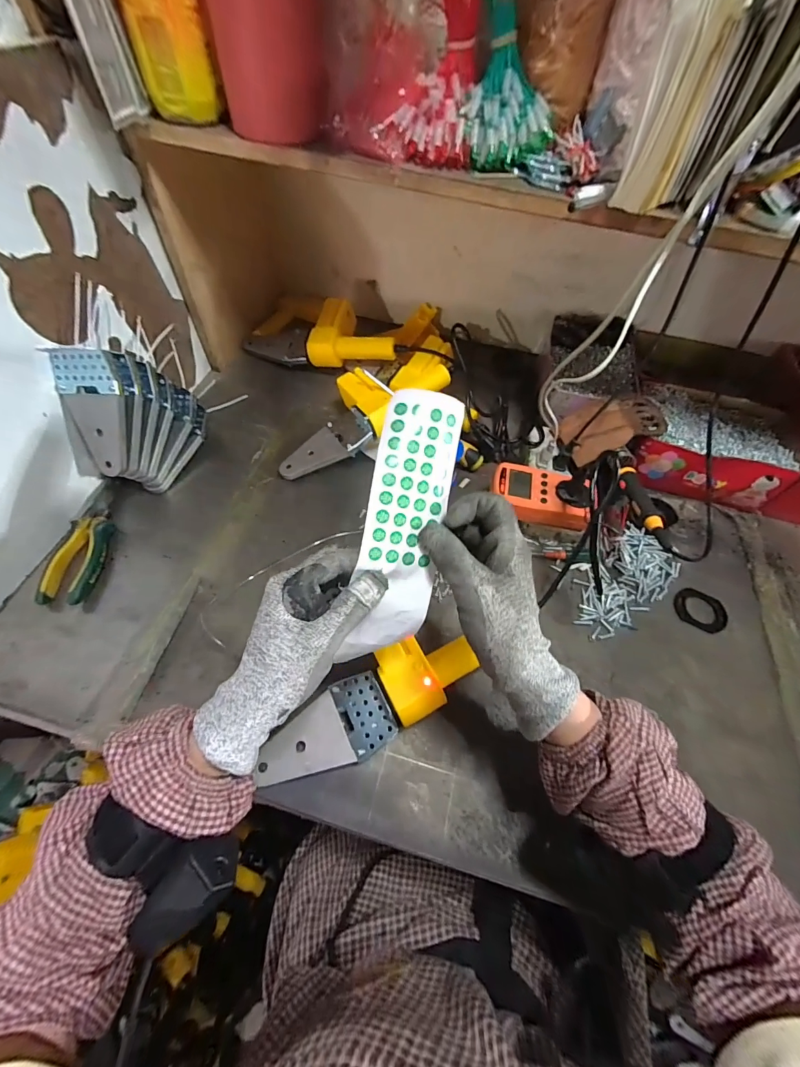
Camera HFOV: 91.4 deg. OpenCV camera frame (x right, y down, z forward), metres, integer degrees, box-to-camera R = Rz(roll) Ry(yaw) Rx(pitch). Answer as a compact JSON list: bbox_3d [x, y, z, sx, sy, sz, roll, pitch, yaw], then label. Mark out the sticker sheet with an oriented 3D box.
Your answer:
[{"bbox_3d":[0.003,-0.003,0.282,0.054,0.030,0.198,11,95,3],"label":"sticker sheet"}]

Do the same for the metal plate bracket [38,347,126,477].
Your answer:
[{"bbox_3d":[-0.342,-0.132,0.441,0.069,0.139,0.024,5,19,5],"label":"metal plate bracket"}]

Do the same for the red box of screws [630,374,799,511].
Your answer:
[{"bbox_3d":[0.447,-0.128,0.580,0.218,0.078,0.162,22,59,9],"label":"red box of screws"}]

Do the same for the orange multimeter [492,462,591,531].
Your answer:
[{"bbox_3d":[0.177,-0.049,0.493,0.121,0.032,0.064,21,59,9],"label":"orange multimeter"}]

